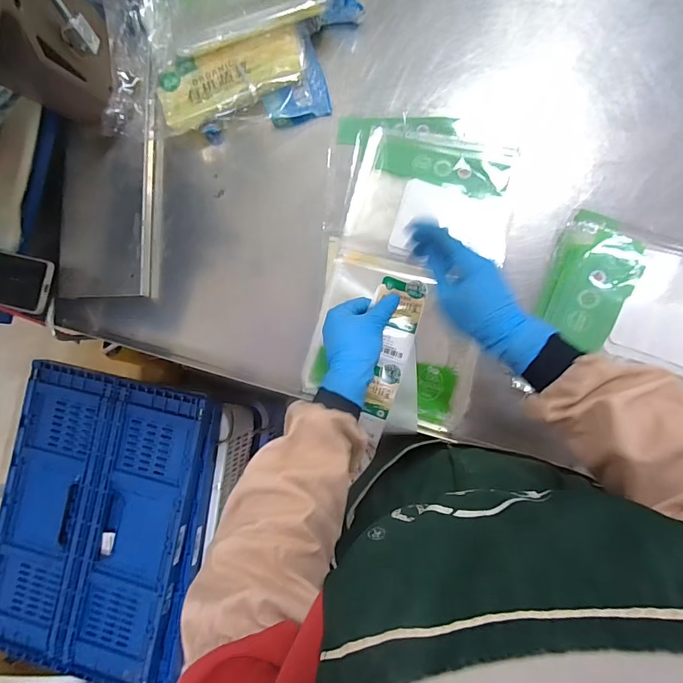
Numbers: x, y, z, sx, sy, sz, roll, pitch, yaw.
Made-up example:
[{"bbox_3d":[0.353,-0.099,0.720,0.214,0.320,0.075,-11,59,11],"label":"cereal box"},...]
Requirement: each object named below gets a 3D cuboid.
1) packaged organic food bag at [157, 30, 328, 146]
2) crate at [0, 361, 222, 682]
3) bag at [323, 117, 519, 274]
[{"bbox_3d":[-0.144,-0.369,0.593,0.240,0.046,0.119,-9,86,8],"label":"packaged organic food bag"},{"bbox_3d":[-0.491,0.372,0.847,0.428,0.066,0.589,9,89,9],"label":"crate"},{"bbox_3d":[0.101,-0.205,0.554,0.248,0.021,0.210,6,88,9],"label":"bag"}]

